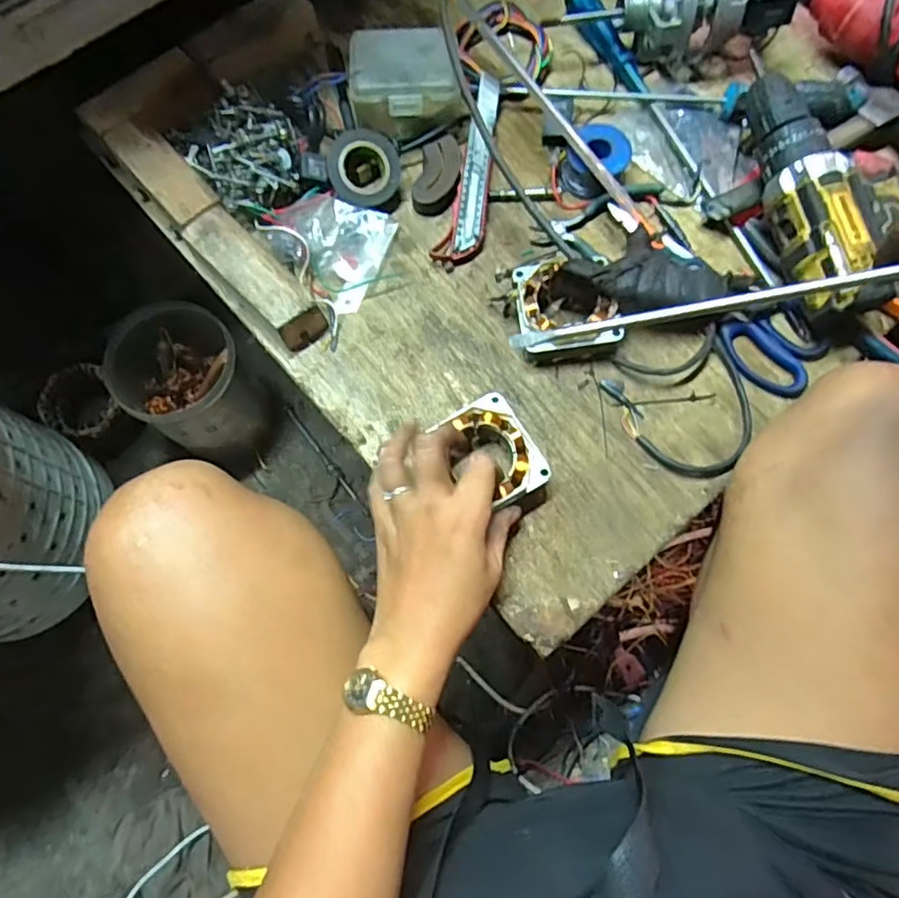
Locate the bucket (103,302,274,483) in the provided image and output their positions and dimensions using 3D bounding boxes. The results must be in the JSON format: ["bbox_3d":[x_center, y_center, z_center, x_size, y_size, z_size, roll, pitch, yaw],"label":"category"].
[{"bbox_3d":[-0.305,-0.067,0.748,0.149,0.166,0.125,19,74,6],"label":"bucket"}]

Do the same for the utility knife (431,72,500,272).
[{"bbox_3d":[0.024,-0.240,0.532,0.036,0.020,0.189,12,73,4],"label":"utility knife"}]

